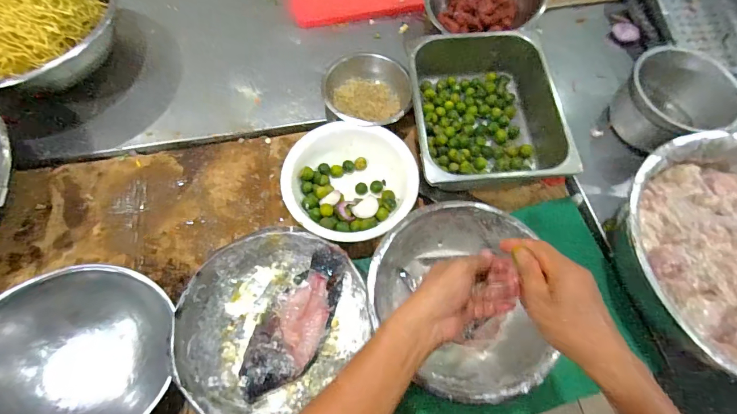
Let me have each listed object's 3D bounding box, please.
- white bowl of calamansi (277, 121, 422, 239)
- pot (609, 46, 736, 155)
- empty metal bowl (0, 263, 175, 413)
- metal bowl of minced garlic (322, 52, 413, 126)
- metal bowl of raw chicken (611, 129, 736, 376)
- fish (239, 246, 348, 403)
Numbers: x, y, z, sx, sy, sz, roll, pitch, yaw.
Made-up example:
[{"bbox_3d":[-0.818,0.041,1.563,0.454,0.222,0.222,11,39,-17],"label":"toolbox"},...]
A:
[{"bbox_3d":[-0.029,-0.039,0.669,0.219,0.078,0.203,1,67,-3],"label":"white bowl of calamansi"},{"bbox_3d":[0.571,-0.201,0.712,0.183,0.112,0.183,-14,68,-9],"label":"pot"},{"bbox_3d":[-0.393,0.216,0.508,0.230,0.130,0.220,1,67,-3],"label":"empty metal bowl"},{"bbox_3d":[-0.009,-0.224,0.729,0.152,0.085,0.143,1,67,-3],"label":"metal bowl of minced garlic"},{"bbox_3d":[0.572,0.088,0.569,0.380,0.114,0.363,1,67,-3],"label":"metal bowl of raw chicken"},{"bbox_3d":[-0.111,0.176,0.568,0.105,0.064,0.239,32,69,10],"label":"fish"}]

